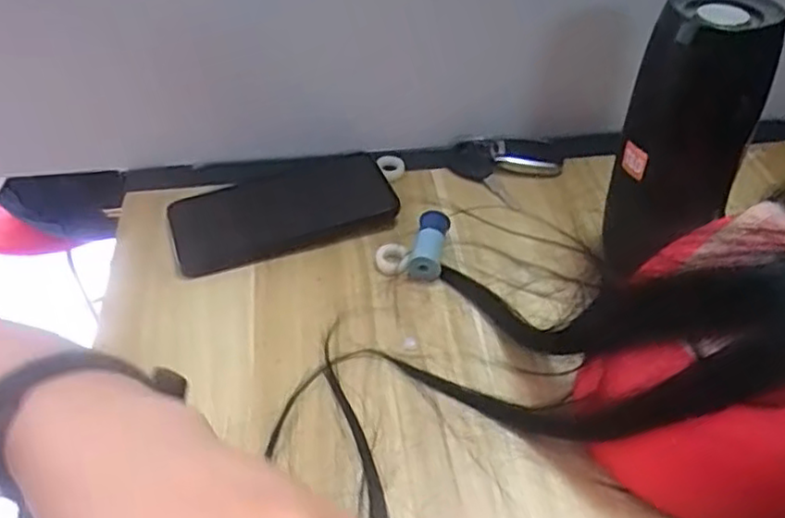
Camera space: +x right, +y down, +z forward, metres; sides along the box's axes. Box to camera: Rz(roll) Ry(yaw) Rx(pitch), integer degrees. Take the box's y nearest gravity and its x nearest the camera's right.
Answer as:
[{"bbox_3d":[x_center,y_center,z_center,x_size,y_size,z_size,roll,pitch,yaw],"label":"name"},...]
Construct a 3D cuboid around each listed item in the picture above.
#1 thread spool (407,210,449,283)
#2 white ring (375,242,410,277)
[{"bbox_3d":[0.025,-0.011,0.463,0.022,0.019,0.057,8,46,8],"label":"thread spool"},{"bbox_3d":[-0.001,-0.001,0.461,0.022,0.005,0.026,-12,47,-11],"label":"white ring"}]

